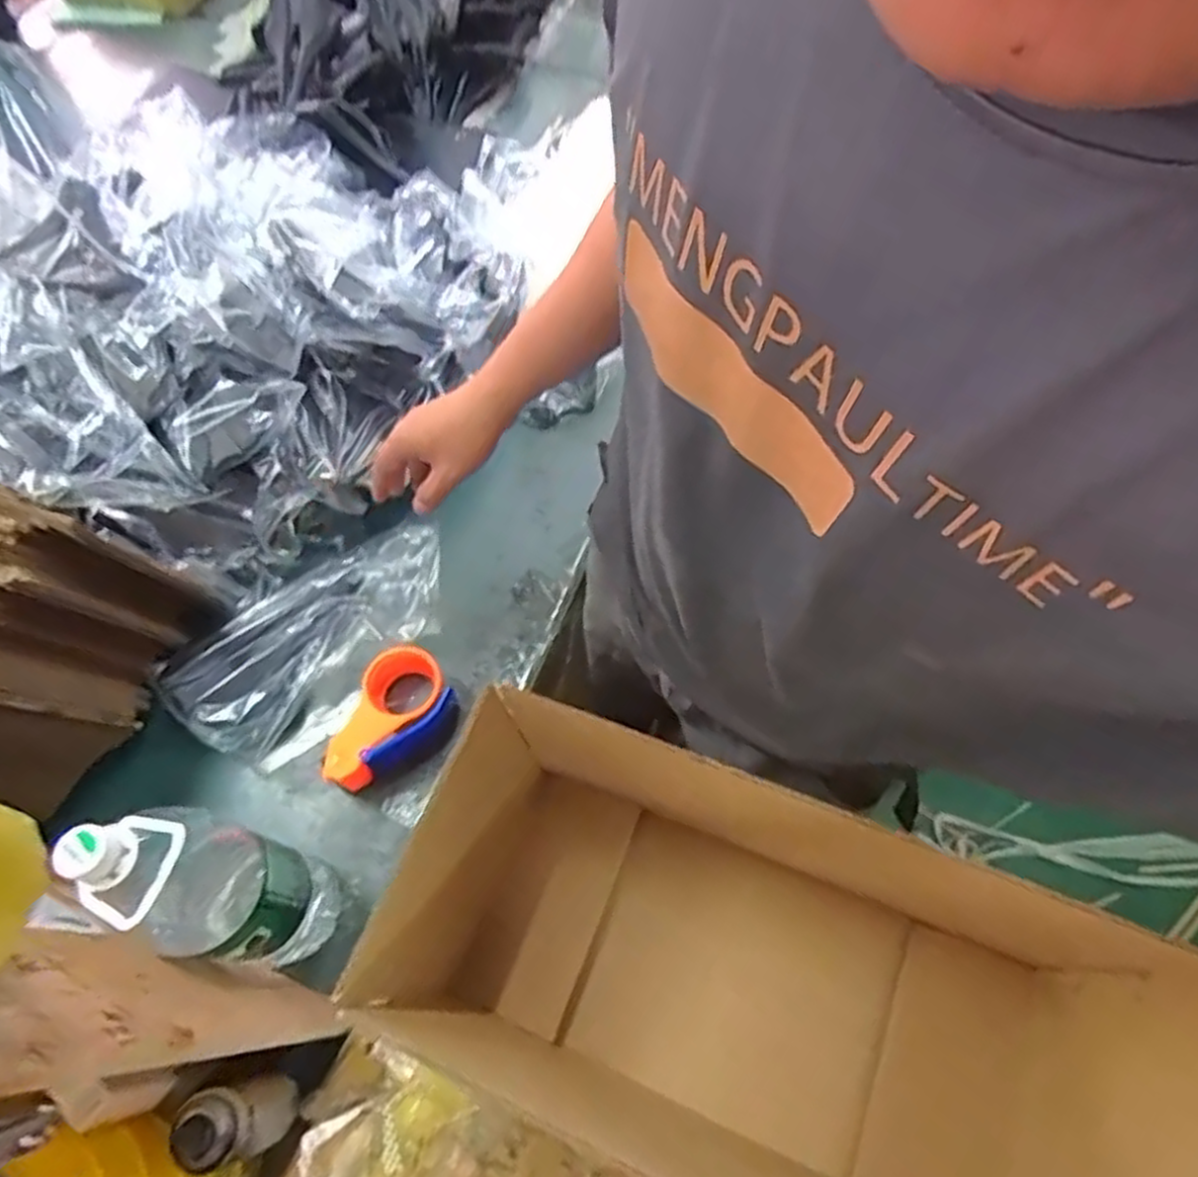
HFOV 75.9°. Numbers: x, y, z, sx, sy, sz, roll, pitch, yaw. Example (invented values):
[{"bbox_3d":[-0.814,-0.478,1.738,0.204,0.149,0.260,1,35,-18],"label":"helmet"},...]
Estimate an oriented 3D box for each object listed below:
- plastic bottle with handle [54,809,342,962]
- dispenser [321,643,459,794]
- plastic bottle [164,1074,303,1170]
[{"bbox_3d":[-0.314,0.245,0.630,0.100,0.328,0.094,19,64,13],"label":"plastic bottle with handle"},{"bbox_3d":[-0.233,0.137,0.835,0.144,0.076,0.109,-29,64,-12],"label":"dispenser"},{"bbox_3d":[-0.281,0.411,0.596,0.051,0.117,0.047,-1,62,2],"label":"plastic bottle"}]

